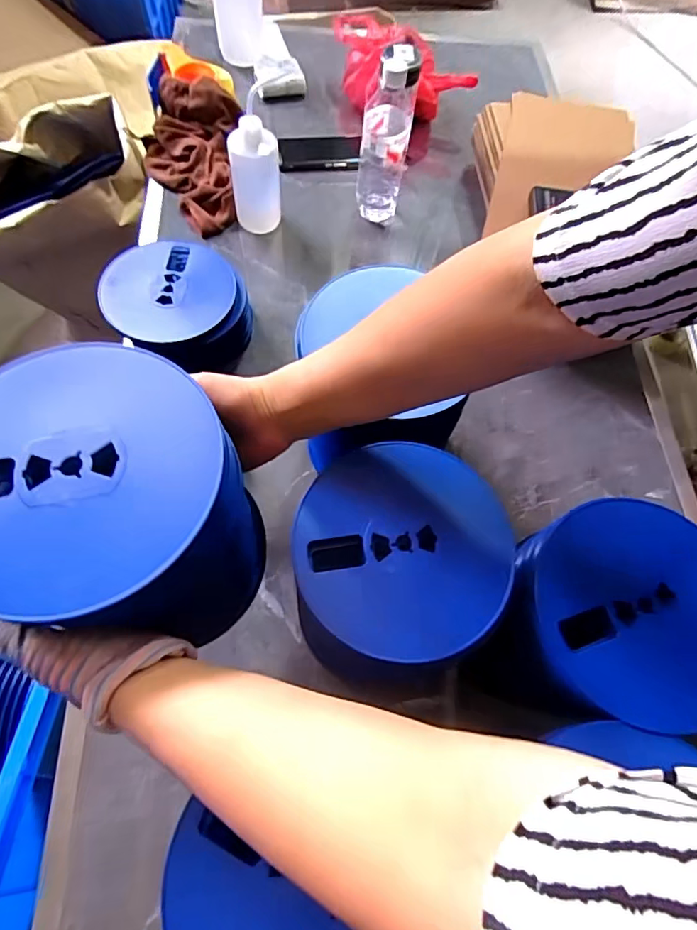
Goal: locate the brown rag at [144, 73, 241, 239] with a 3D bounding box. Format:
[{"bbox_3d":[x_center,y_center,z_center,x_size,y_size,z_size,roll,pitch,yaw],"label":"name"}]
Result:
[{"bbox_3d":[-0.262,-0.523,0.858,0.173,0.068,0.308,-2,67,-4],"label":"brown rag"}]

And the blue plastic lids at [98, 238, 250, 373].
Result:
[{"bbox_3d":[-0.231,-0.212,0.711,0.177,0.100,0.176,1,66,-2],"label":"blue plastic lids"}]

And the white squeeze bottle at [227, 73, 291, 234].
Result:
[{"bbox_3d":[-0.135,-0.449,0.777,0.087,0.190,0.068,0,66,-3],"label":"white squeeze bottle"}]

